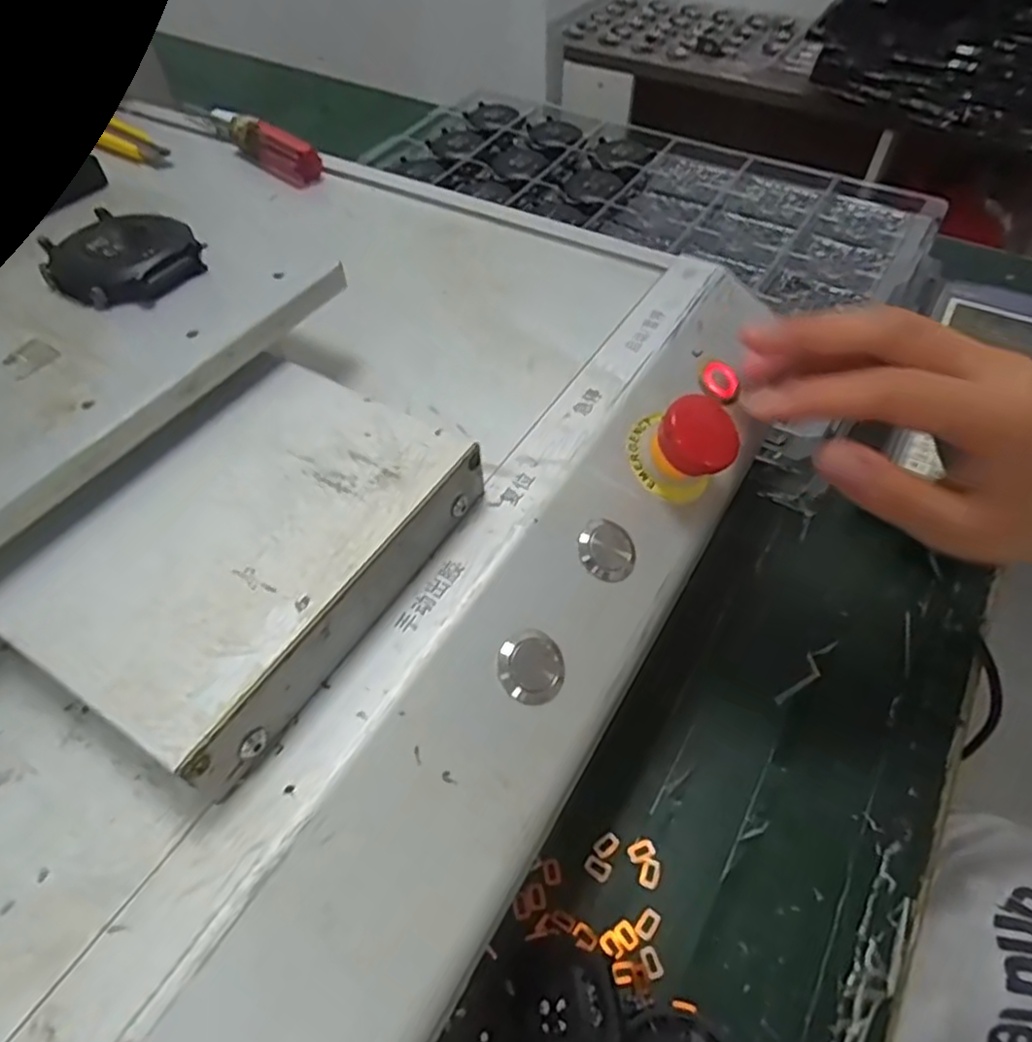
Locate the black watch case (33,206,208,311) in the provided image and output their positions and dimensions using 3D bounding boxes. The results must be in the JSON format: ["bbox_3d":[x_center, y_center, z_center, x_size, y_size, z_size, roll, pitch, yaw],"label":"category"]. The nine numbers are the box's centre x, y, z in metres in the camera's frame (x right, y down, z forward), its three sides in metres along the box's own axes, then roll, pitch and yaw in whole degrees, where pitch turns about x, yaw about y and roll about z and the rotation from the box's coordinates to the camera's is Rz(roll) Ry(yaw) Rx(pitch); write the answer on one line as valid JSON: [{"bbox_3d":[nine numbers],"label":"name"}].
[{"bbox_3d":[-0.138,-0.095,0.237,0.042,0.014,0.046,26,57,19],"label":"black watch case"}]

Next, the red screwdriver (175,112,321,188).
[{"bbox_3d":[-0.157,-0.224,0.385,0.120,0.020,0.018,37,61,25],"label":"red screwdriver"}]

